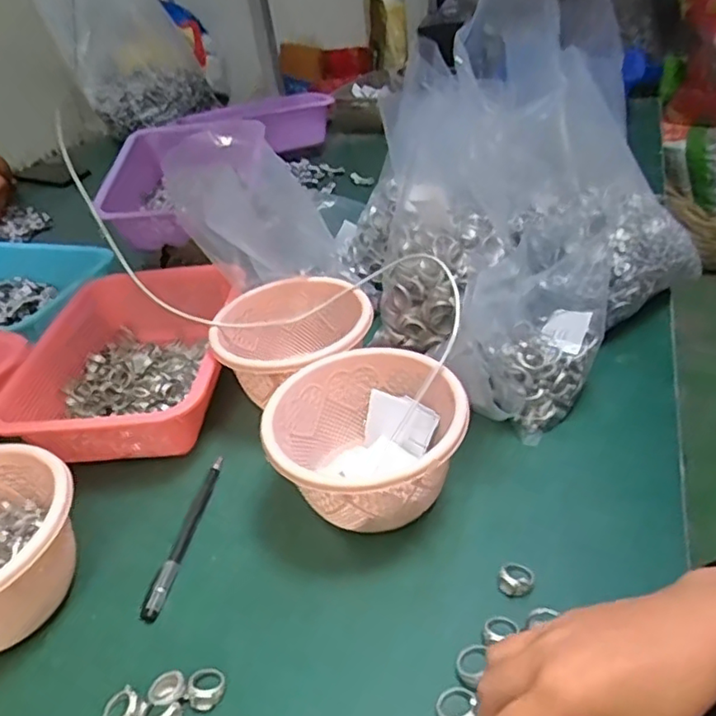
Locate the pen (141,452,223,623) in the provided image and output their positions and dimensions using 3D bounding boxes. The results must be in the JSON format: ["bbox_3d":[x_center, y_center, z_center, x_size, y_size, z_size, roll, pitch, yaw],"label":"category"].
[{"bbox_3d":[-0.136,0.135,0.487,0.015,0.008,0.148,1,37,11],"label":"pen"}]

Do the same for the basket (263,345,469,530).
[{"bbox_3d":[0.009,0.070,0.477,0.134,0.090,0.143,-5,38,4],"label":"basket"}]

